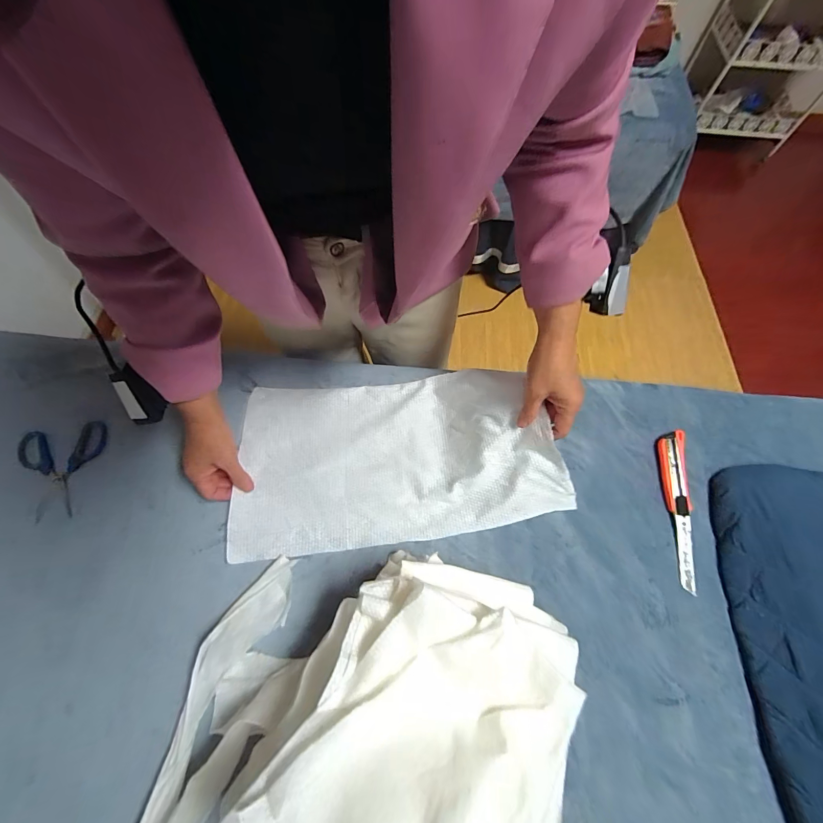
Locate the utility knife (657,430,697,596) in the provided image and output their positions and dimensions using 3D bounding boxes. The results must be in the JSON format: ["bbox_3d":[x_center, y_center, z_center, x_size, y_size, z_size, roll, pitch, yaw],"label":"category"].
[{"bbox_3d":[0.383,0.133,0.525,0.031,0.014,0.222,9,66,2],"label":"utility knife"}]

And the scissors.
[{"bbox_3d":[-0.516,0.084,0.534,0.108,0.013,0.142,-7,66,-6],"label":"scissors"}]

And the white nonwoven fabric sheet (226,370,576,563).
[{"bbox_3d":[-0.026,0.050,0.504,0.431,0.100,0.242,-4,66,-4],"label":"white nonwoven fabric sheet"}]

